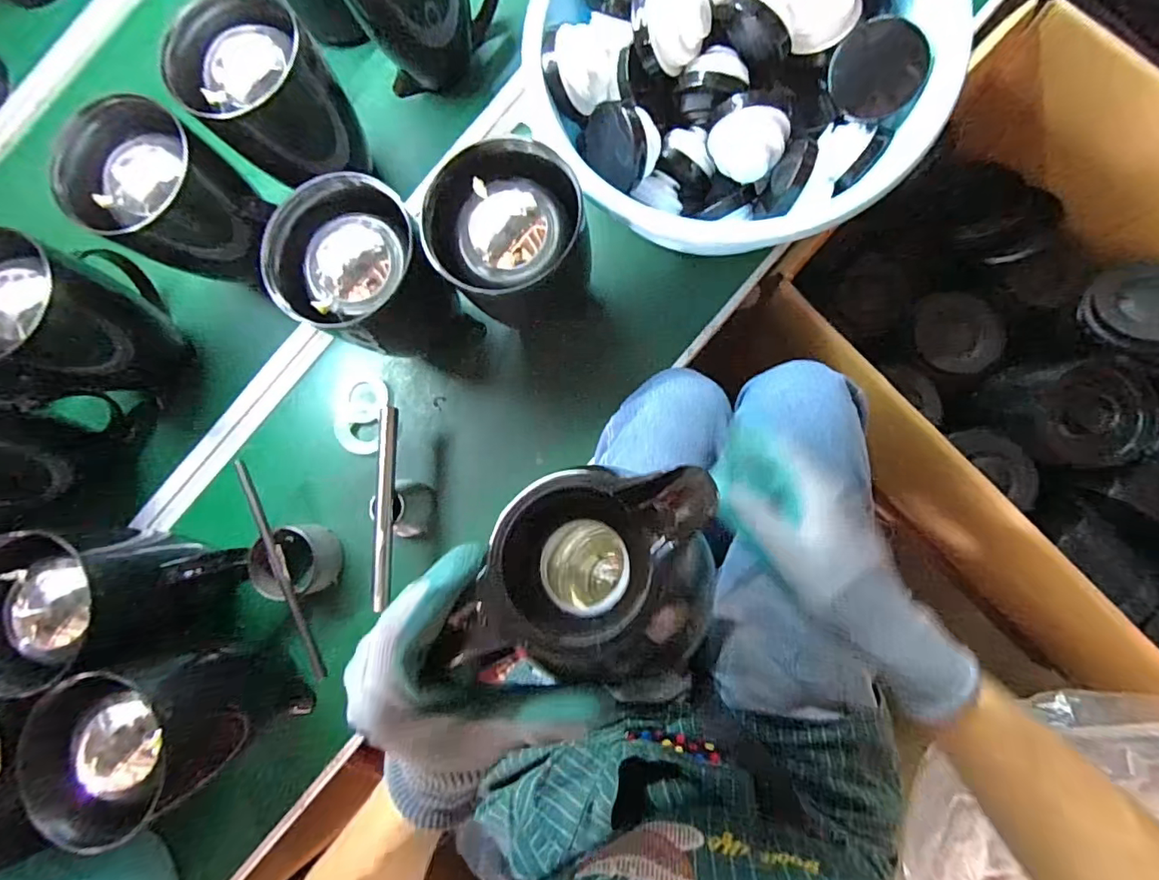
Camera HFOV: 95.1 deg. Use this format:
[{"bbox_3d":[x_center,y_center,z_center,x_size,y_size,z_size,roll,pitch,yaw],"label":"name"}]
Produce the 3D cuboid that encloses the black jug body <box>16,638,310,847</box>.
[{"bbox_3d":[-0.375,0.260,0.480,0.131,0.149,0.126,-25,81,5],"label":"black jug body"}]

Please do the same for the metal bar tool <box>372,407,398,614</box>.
[{"bbox_3d":[-0.197,0.068,0.536,0.018,0.006,0.199,2,83,-19],"label":"metal bar tool"}]

